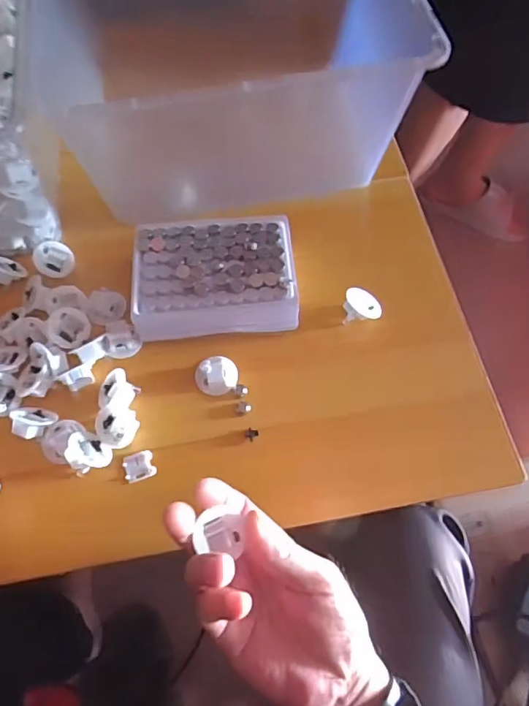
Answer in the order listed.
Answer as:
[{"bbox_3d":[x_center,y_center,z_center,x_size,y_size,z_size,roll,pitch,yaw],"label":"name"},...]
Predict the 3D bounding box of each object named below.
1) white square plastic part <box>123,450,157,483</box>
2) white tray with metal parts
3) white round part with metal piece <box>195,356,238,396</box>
[{"bbox_3d":[-0.094,0.085,0.383,0.022,0.004,0.021,-16,66,-9],"label":"white square plastic part"},{"bbox_3d":[-0.041,-0.064,0.427,0.133,0.037,0.102,-3,64,-3],"label":"white tray with metal parts"},{"bbox_3d":[-0.038,0.017,0.409,0.033,0.015,0.031,1,64,-1],"label":"white round part with metal piece"}]

